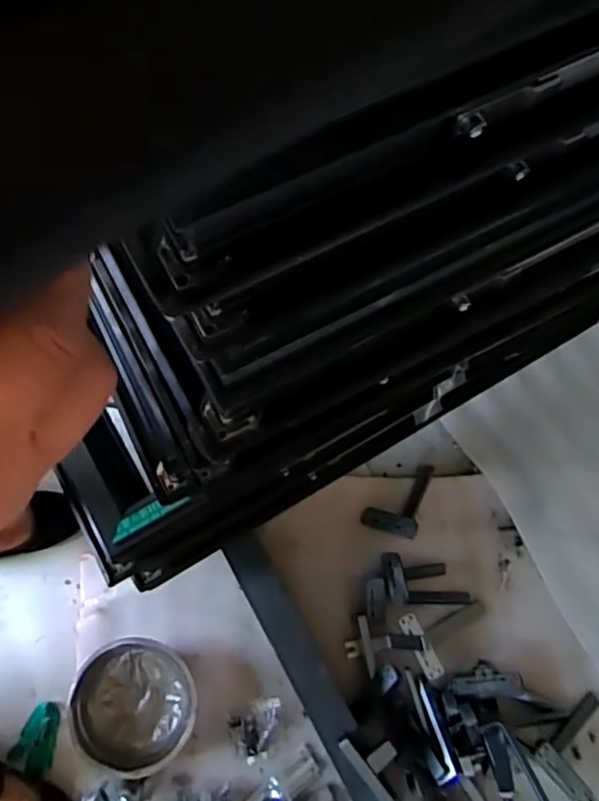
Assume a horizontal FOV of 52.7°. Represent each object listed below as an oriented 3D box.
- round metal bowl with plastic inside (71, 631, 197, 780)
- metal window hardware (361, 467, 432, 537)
[{"bbox_3d":[-0.247,0.454,0.901,0.168,0.064,0.181,1,73,-2],"label":"round metal bowl with plastic inside"},{"bbox_3d":[0.170,0.155,1.014,0.086,0.067,0.141,24,73,5],"label":"metal window hardware"}]

